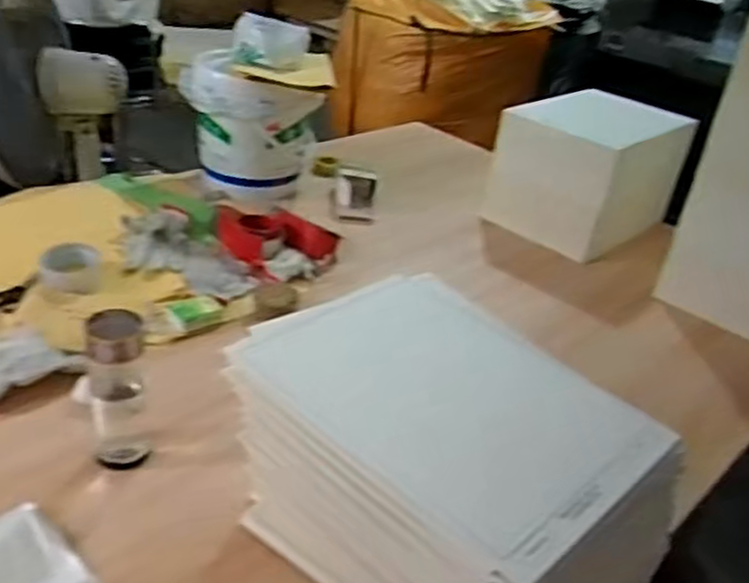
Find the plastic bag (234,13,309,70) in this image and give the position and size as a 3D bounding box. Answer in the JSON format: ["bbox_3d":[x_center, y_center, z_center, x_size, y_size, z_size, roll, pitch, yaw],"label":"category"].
[{"bbox_3d":[-0.195,-0.470,1.419,0.138,0.072,0.064,8,31,-2],"label":"plastic bag"}]

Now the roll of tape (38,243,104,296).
[{"bbox_3d":[-0.465,-0.037,1.153,0.082,0.046,0.080,4,38,-3],"label":"roll of tape"}]

